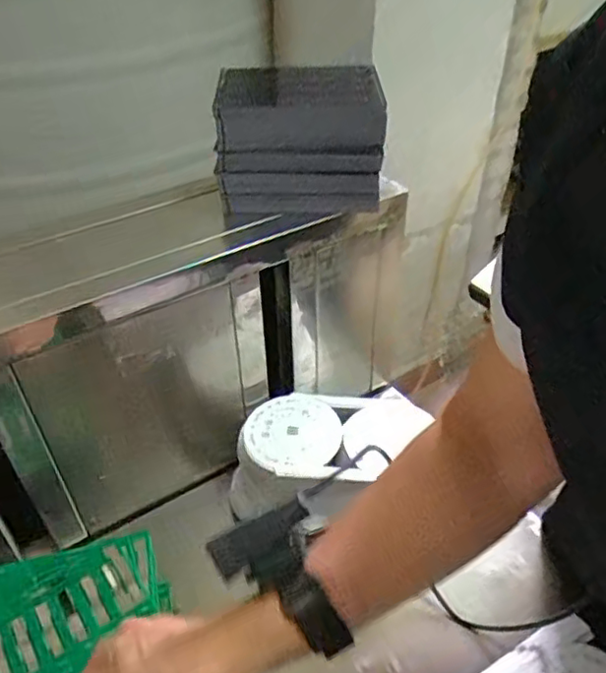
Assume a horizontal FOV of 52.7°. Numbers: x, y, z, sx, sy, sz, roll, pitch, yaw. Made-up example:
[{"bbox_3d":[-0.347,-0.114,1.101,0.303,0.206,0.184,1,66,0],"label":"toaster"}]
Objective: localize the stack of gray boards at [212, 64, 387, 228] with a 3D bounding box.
[{"bbox_3d":[-0.004,-0.183,0.572,0.152,0.105,0.102,-4,40,-5],"label":"stack of gray boards"}]

